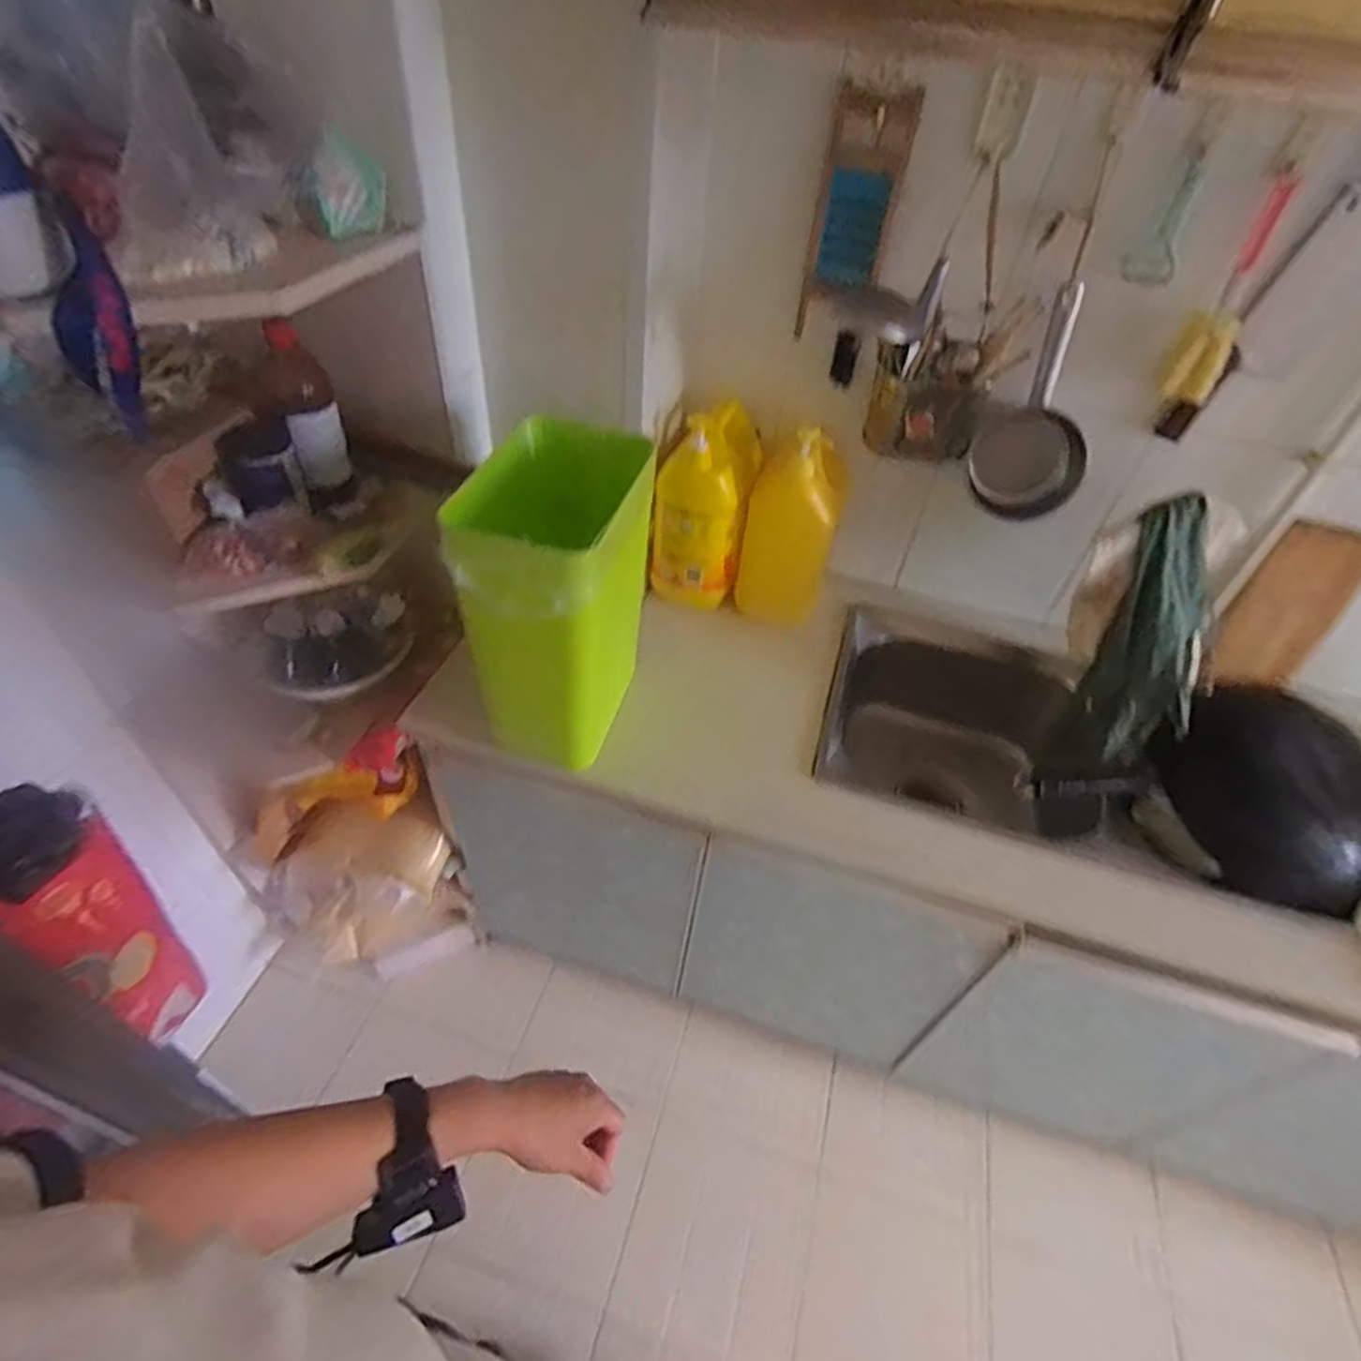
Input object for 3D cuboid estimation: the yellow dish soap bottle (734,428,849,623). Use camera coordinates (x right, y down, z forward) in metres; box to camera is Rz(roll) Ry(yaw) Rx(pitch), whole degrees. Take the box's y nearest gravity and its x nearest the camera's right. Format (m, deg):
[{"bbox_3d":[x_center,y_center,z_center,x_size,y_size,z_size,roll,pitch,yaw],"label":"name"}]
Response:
[{"bbox_3d":[0.167,-0.225,1.060,0.138,0.278,0.087,14,45,8],"label":"yellow dish soap bottle"}]

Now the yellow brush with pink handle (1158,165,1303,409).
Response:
[{"bbox_3d":[0.630,-0.436,0.813,0.060,0.220,0.049,25,47,18],"label":"yellow brush with pink handle"}]

